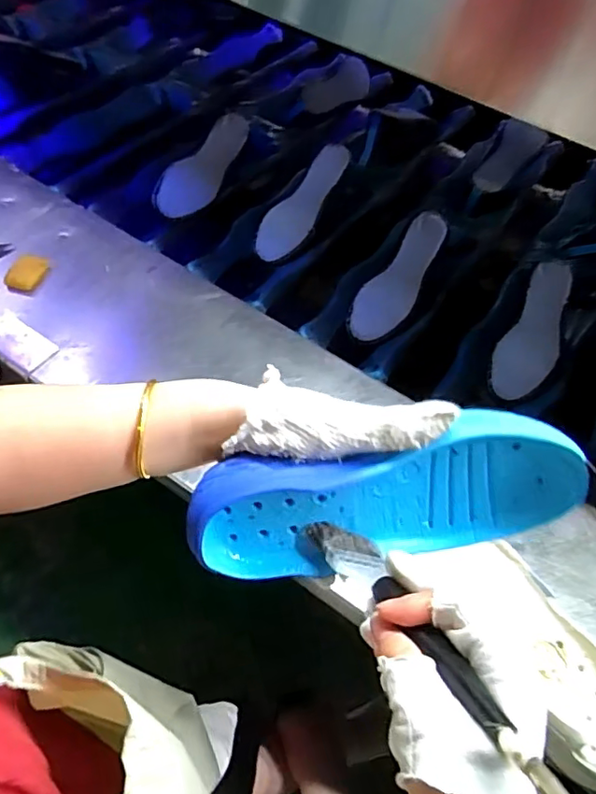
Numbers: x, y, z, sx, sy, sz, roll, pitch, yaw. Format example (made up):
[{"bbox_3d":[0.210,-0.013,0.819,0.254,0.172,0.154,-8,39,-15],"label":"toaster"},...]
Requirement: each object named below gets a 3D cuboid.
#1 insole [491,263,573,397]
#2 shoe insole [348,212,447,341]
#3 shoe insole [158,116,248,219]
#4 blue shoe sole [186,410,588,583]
[{"bbox_3d":[0.309,-0.089,0.729,0.068,0.012,0.206,20,72,21],"label":"insole"},{"bbox_3d":[0.142,-0.165,0.764,0.065,0.023,0.197,31,85,27],"label":"shoe insole"},{"bbox_3d":[-0.138,-0.347,0.850,0.198,0.069,0.012,-52,25,-15],"label":"shoe insole"},{"bbox_3d":[0.051,0.058,0.337,0.222,0.087,0.043,-9,33,0],"label":"blue shoe sole"}]

